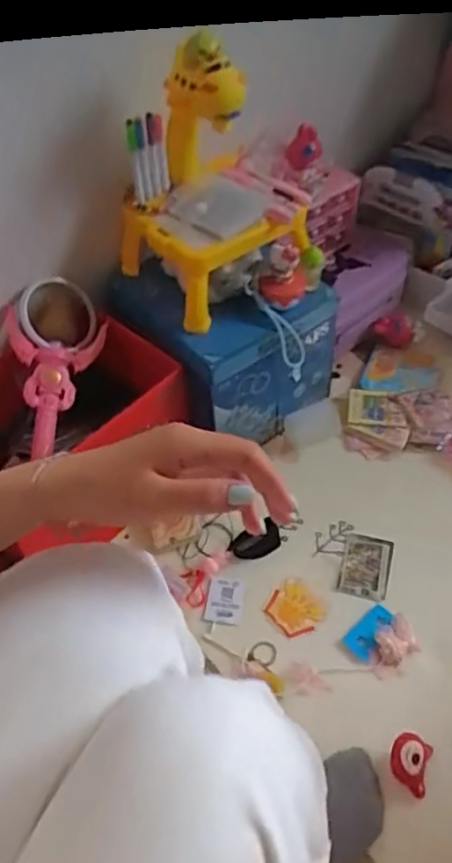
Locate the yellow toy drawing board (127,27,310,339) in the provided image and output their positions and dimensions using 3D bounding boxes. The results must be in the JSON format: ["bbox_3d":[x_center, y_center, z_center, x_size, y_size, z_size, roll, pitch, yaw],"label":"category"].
[{"bbox_3d":[-0.025,-0.318,0.829,0.213,0.285,0.178,-28,53,-18],"label":"yellow toy drawing board"}]

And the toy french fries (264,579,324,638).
[{"bbox_3d":[0.088,0.227,0.837,0.064,0.007,0.071,-34,51,-18],"label":"toy french fries"}]

